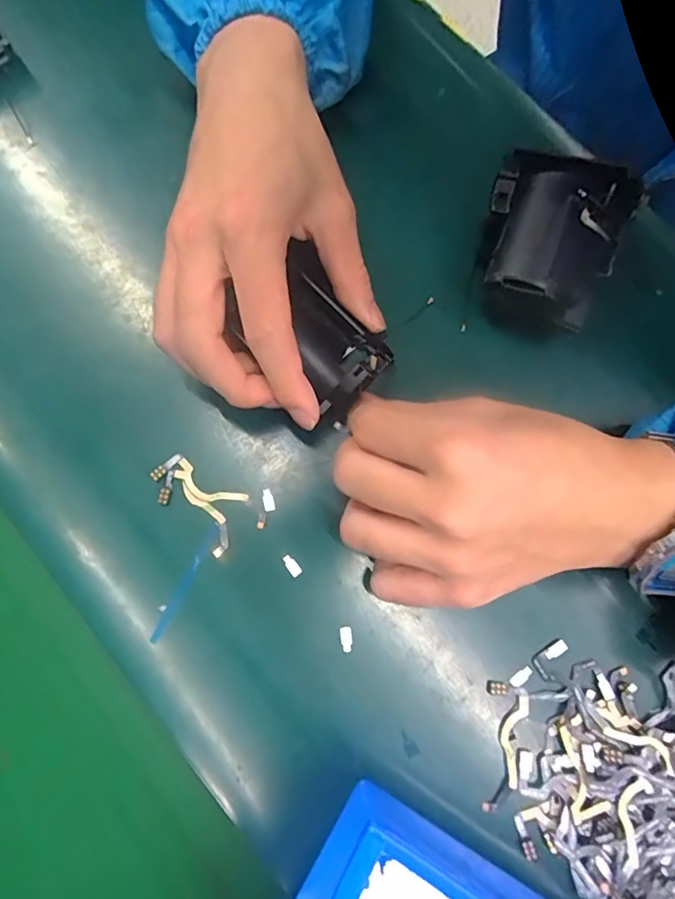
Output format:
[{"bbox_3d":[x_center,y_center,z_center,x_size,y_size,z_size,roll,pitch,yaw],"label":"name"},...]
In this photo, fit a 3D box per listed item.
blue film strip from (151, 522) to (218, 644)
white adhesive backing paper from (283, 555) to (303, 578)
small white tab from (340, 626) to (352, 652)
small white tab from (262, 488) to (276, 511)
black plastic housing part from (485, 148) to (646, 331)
[{"bbox_3d":[-0.071,0.062,0.245,0.005,0.004,0.059,27,79,4],"label":"blue film strip"},{"bbox_3d":[-0.022,0.055,0.250,0.005,0.004,0.011,-39,79,-7],"label":"white adhesive backing paper"},{"bbox_3d":[0.004,0.088,0.244,0.005,0.004,0.011,-9,77,-1],"label":"small white tab"},{"bbox_3d":[-0.034,0.024,0.256,0.005,0.004,0.011,-16,77,-3],"label":"small white tab"},{"bbox_3d":[0.109,-0.111,0.269,0.068,0.042,0.102,28,79,4],"label":"black plastic housing part"}]

